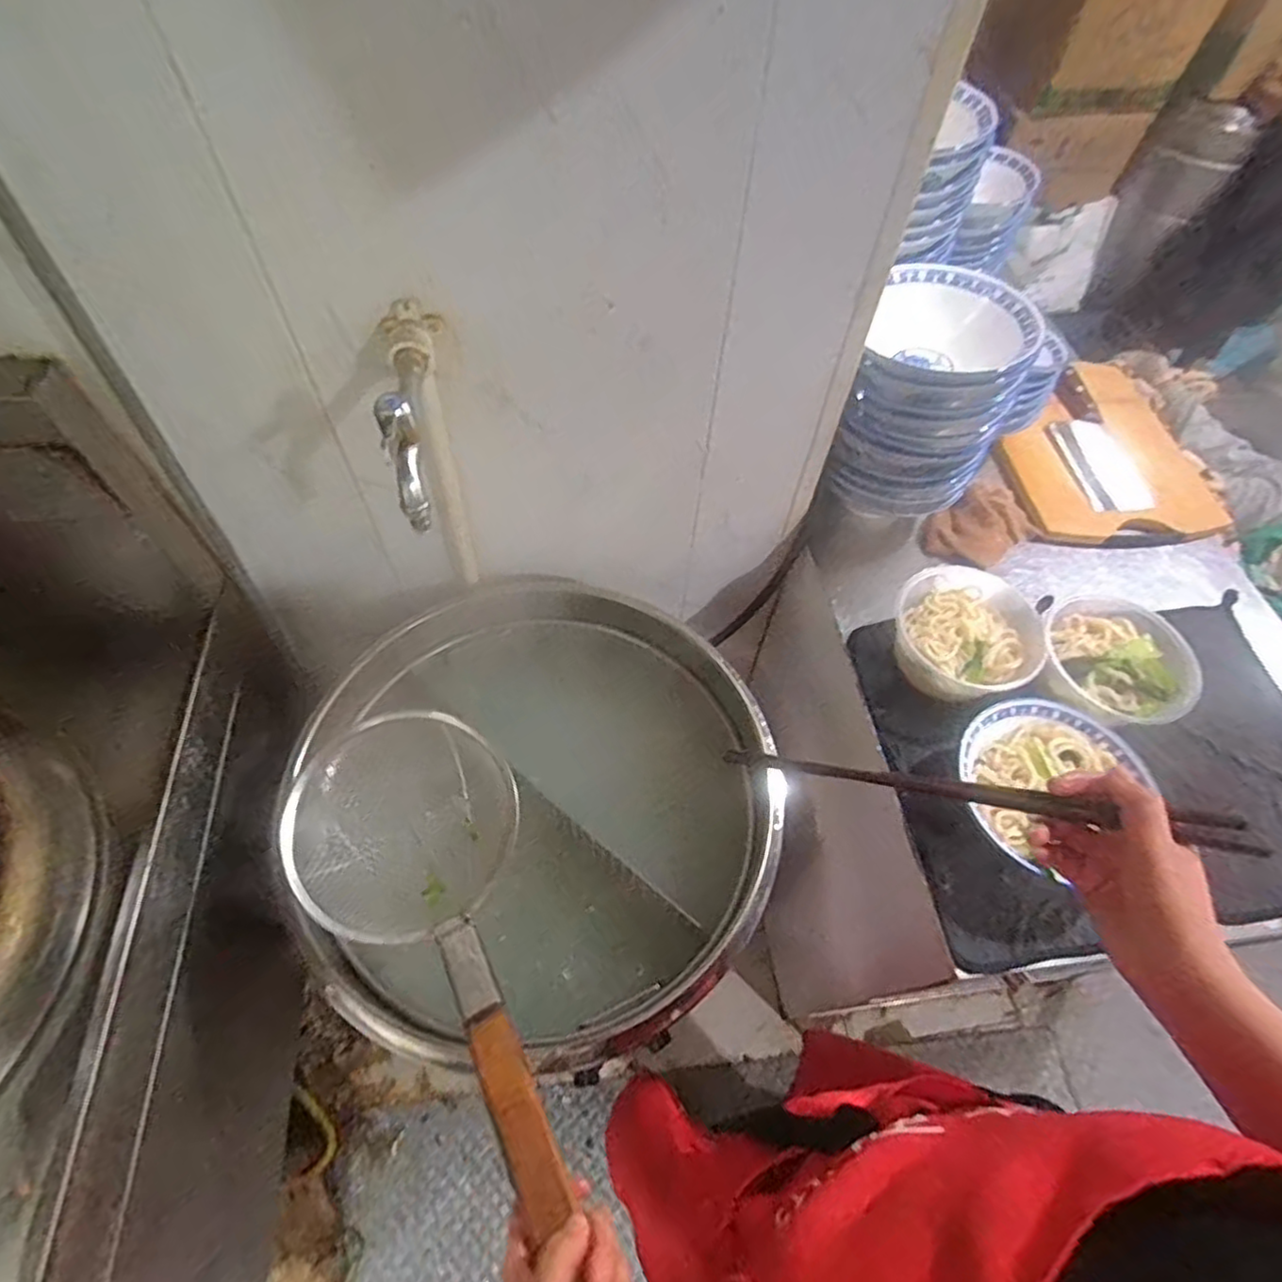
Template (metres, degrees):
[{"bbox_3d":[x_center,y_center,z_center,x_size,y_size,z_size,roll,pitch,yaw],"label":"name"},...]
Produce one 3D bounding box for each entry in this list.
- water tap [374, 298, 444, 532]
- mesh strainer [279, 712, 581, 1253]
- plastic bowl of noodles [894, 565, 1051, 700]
[{"bbox_3d":[-0.190,-0.201,0.553,0.052,0.084,0.213,-8,58,-8],"label":"water tap"},{"bbox_3d":[-0.140,0.277,0.548,0.203,0.101,0.558,-27,43,-19],"label":"mesh strainer"},{"bbox_3d":[0.387,-0.001,0.815,0.163,0.080,0.165,1,57,-2],"label":"plastic bowl of noodles"}]

